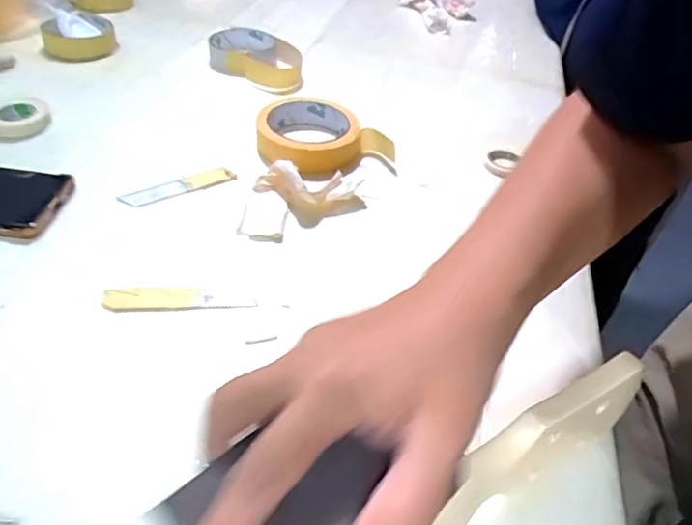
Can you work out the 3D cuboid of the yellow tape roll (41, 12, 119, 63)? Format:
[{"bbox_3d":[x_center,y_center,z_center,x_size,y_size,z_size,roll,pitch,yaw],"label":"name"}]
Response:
[{"bbox_3d":[-0.313,-0.269,0.669,0.079,0.034,0.084,-14,46,-22],"label":"yellow tape roll"}]

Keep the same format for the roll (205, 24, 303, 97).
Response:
[{"bbox_3d":[-0.107,-0.239,0.665,0.106,0.031,0.106,0,43,-7],"label":"roll"}]

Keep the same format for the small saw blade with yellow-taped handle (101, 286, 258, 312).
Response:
[{"bbox_3d":[-0.116,0.024,0.394,0.100,0.004,0.021,-1,43,-8],"label":"small saw blade with yellow-taped handle"}]

